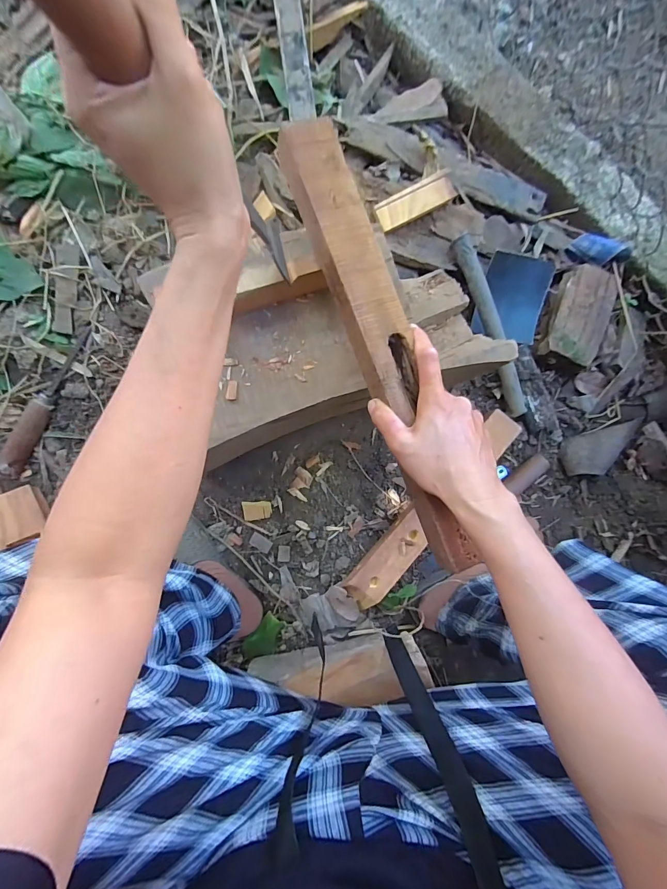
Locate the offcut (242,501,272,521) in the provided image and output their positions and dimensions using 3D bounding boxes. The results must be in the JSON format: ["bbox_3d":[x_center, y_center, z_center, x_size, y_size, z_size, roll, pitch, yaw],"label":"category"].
[{"bbox_3d":[-0.119,0.103,0.586,0.043,0.010,0.030,-6,87,-4],"label":"offcut"}]

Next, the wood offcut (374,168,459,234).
[{"bbox_3d":[0.120,-0.354,0.545,0.119,0.020,0.041,-28,89,-5],"label":"wood offcut"}]

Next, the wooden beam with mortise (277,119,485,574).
[{"bbox_3d":[0.046,-0.086,0.348,0.060,0.032,0.412,-19,92,-4],"label":"wooden beam with mortise"}]

